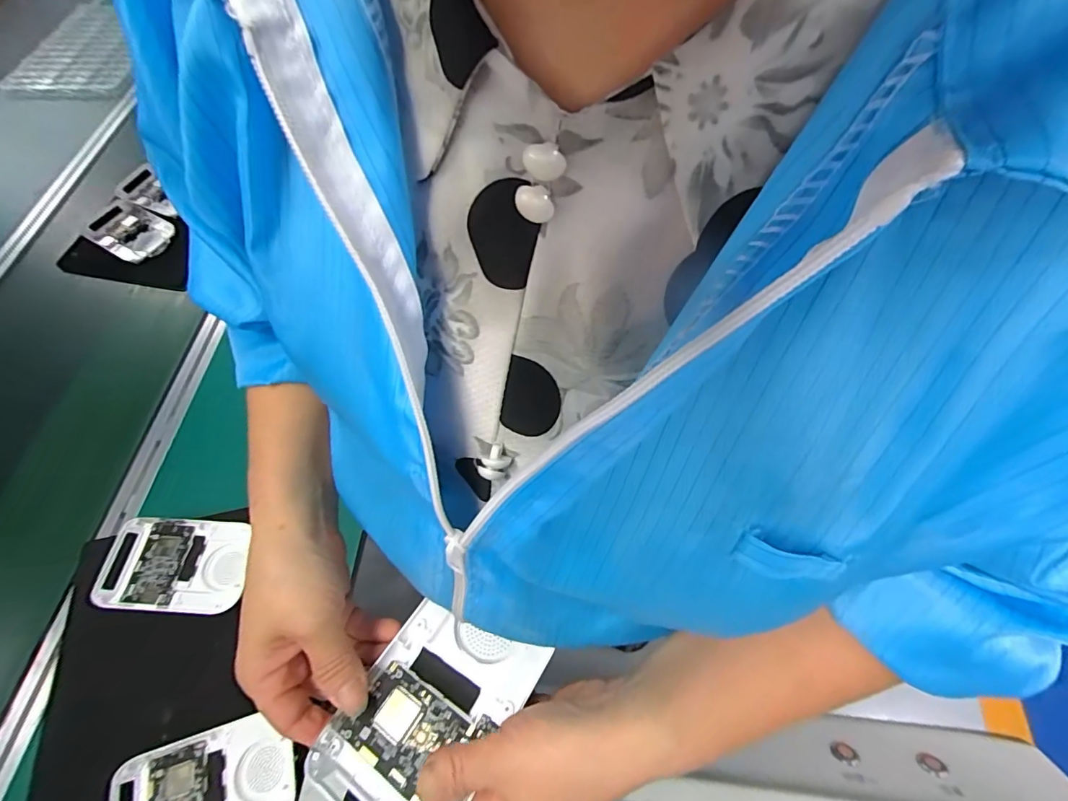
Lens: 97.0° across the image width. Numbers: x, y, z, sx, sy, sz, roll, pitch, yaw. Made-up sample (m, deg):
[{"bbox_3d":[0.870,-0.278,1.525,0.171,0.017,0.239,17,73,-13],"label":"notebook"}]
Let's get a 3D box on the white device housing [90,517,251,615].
[{"bbox_3d":[-0.450,0.206,0.596,0.189,0.032,0.108,2,63,4],"label":"white device housing"}]

